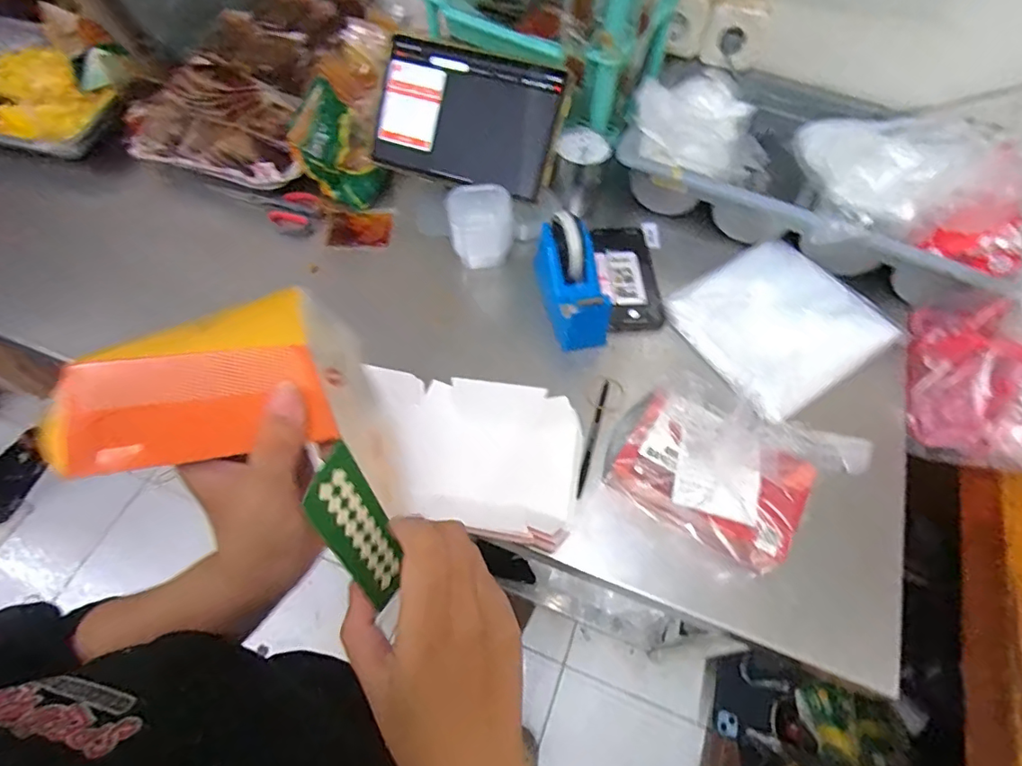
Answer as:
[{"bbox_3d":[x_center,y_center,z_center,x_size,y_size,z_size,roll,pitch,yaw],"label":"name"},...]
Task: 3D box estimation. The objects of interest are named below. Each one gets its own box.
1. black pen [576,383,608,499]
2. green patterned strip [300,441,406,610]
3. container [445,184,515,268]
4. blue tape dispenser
[{"bbox_3d":[0.093,0.060,0.600,0.009,0.012,0.148,15,61,8],"label":"black pen"},{"bbox_3d":[-0.078,0.078,0.276,0.004,0.094,0.034,5,39,31],"label":"green patterned strip"},{"bbox_3d":[-0.041,-0.211,0.702,0.083,0.074,0.065,-11,61,-7],"label":"container"},{"bbox_3d":[0.074,-0.126,0.652,0.071,0.096,0.150,-10,61,-7],"label":"blue tape dispenser"}]

